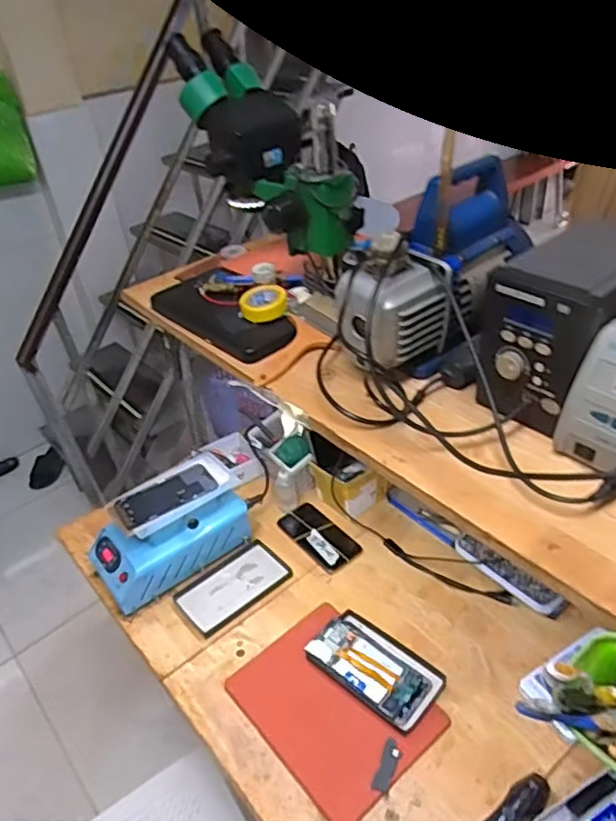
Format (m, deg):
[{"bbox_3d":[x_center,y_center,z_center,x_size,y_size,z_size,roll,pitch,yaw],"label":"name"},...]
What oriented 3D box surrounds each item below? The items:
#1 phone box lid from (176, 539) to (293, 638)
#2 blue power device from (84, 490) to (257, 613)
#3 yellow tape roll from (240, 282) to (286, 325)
[{"bbox_3d":[-0.120,0.287,1.001,0.172,0.009,0.105,-29,42,-28],"label":"phone box lid"},{"bbox_3d":[-0.231,0.206,1.027,0.247,0.116,0.127,-28,42,-27],"label":"blue power device"},{"bbox_3d":[-0.061,-0.147,0.847,0.064,0.028,0.062,-4,37,3],"label":"yellow tape roll"}]

